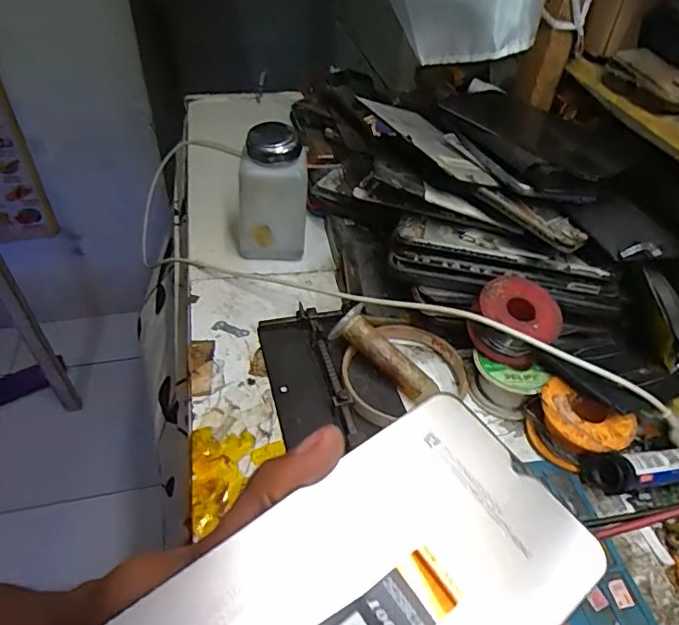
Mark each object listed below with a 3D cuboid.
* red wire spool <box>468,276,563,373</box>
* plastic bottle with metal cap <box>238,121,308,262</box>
[{"bbox_3d":[0.116,0.001,0.339,0.051,0.034,0.061,21,46,15],"label":"red wire spool"},{"bbox_3d":[-0.052,-0.093,0.410,0.051,0.101,0.043,4,44,-2],"label":"plastic bottle with metal cap"}]

